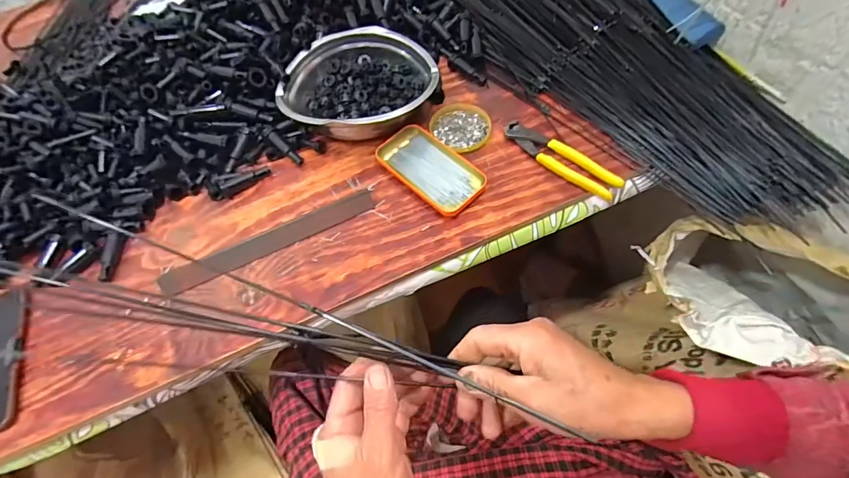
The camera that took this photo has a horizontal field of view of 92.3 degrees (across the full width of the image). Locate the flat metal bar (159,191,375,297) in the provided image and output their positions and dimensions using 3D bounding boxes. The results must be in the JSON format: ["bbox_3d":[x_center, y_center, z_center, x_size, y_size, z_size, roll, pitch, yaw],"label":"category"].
[{"bbox_3d":[-0.188,-0.001,0.501,0.259,0.010,0.038,-25,62,-10],"label":"flat metal bar"}]

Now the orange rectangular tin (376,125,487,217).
[{"bbox_3d":[0.008,-0.091,0.526,0.072,0.021,0.144,-40,65,-17],"label":"orange rectangular tin"}]

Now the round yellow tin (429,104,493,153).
[{"bbox_3d":[0.049,-0.158,0.568,0.076,0.010,0.088,-33,63,-13],"label":"round yellow tin"}]

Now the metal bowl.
[{"bbox_3d":[-0.100,-0.226,0.594,0.204,0.069,0.204,-2,60,3],"label":"metal bowl"}]

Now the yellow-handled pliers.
[{"bbox_3d":[0.174,-0.104,0.524,0.036,0.018,0.162,-41,65,-17],"label":"yellow-handled pliers"}]

